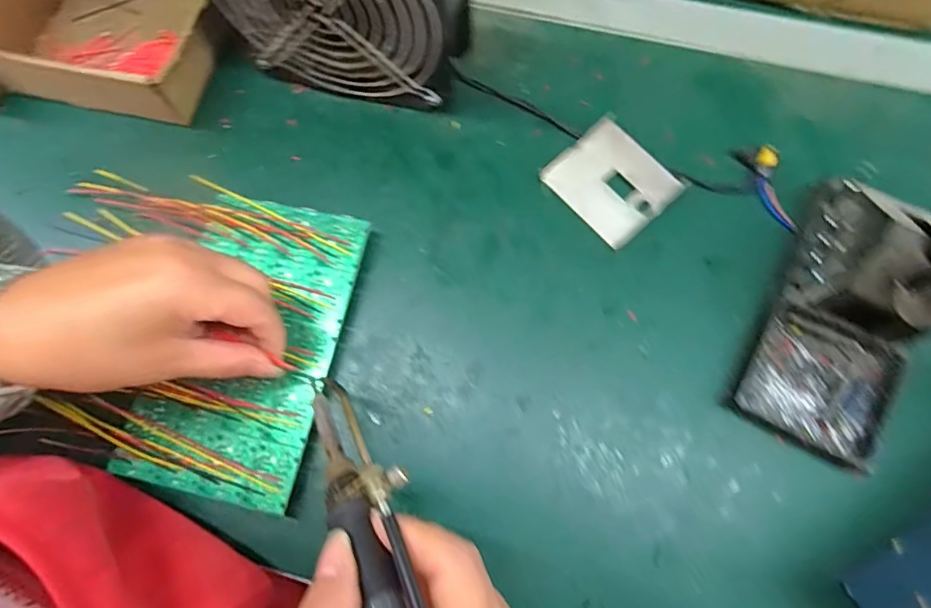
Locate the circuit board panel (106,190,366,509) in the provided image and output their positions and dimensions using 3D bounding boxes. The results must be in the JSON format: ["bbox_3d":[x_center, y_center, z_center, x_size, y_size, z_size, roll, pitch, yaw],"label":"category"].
[{"bbox_3d":[-0.128,0.022,0.299,0.099,0.008,0.173,12,73,4],"label":"circuit board panel"}]

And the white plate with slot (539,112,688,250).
[{"bbox_3d":[0.096,-0.081,0.331,0.063,0.013,0.072,-40,77,-9],"label":"white plate with slot"}]

